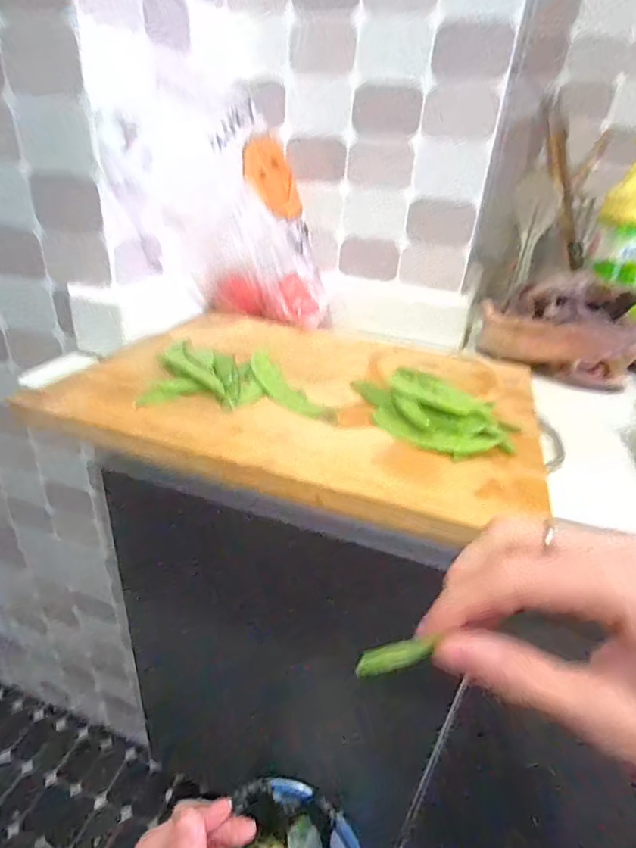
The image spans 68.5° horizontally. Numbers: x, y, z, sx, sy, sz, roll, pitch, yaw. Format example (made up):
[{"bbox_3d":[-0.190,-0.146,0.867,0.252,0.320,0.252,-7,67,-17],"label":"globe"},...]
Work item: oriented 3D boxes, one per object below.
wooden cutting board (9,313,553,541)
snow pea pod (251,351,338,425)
[{"bbox_3d":[-0.001,-0.040,0.397,0.355,0.028,0.285,13,30,14],"label":"wooden cutting board"},{"bbox_3d":[-0.025,-0.030,0.371,0.028,0.015,0.109,-19,37,-35],"label":"snow pea pod"}]

